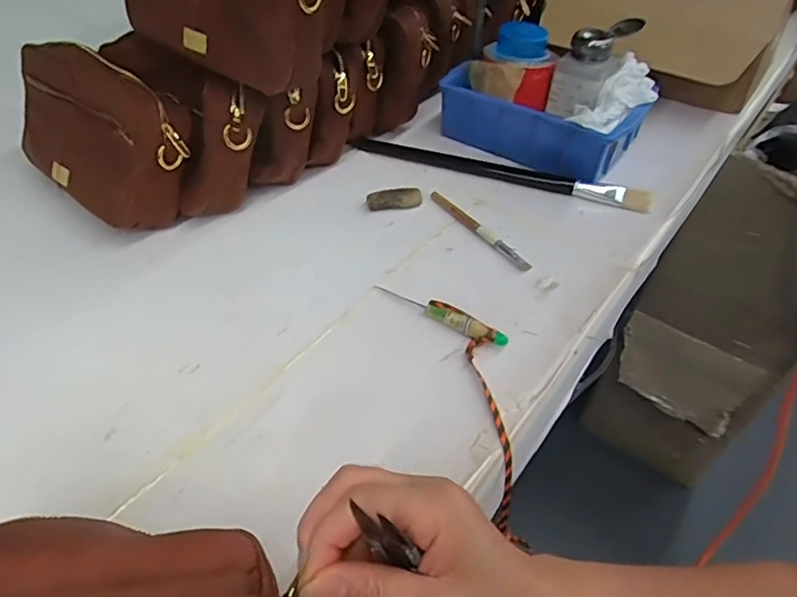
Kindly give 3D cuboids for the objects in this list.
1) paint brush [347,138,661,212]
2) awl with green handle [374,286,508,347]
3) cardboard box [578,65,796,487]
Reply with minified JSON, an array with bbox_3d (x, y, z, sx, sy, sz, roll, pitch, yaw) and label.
[{"bbox_3d":[0.097,-0.131,0.574,0.300,0.013,0.018,16,48,12],"label":"paint brush"},{"bbox_3d":[0.032,0.009,0.441,0.112,0.012,0.016,29,52,22],"label":"awl with green handle"},{"bbox_3d":[0.631,-0.022,1.031,0.230,0.638,0.479,33,54,25],"label":"cardboard box"}]

